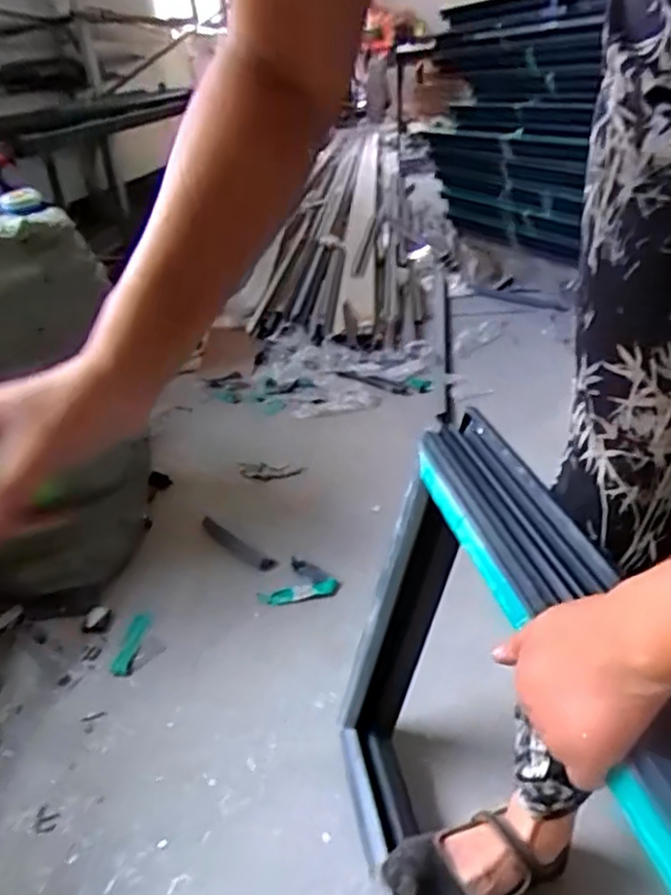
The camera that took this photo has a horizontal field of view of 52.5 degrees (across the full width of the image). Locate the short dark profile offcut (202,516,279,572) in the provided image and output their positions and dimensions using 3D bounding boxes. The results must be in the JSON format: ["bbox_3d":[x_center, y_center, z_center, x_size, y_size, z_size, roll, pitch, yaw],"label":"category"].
[{"bbox_3d":[-0.199,0.187,1.326,0.040,0.009,0.223,-30,37,-35],"label":"short dark profile offcut"}]

